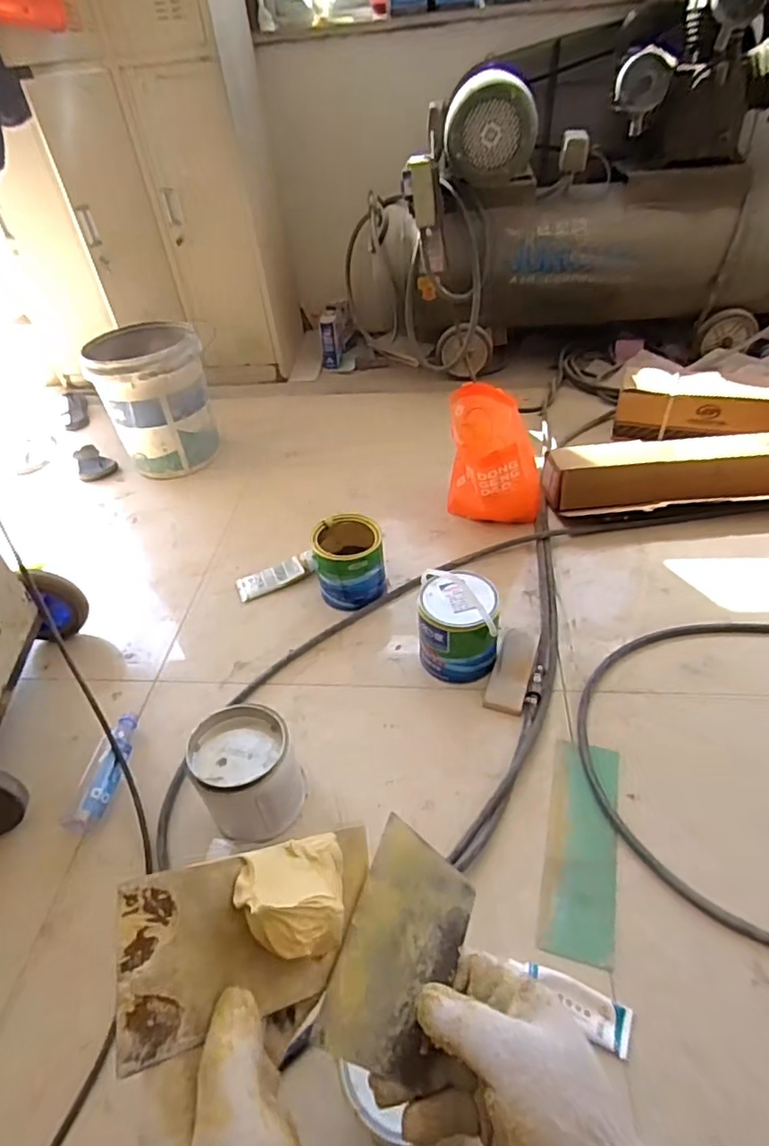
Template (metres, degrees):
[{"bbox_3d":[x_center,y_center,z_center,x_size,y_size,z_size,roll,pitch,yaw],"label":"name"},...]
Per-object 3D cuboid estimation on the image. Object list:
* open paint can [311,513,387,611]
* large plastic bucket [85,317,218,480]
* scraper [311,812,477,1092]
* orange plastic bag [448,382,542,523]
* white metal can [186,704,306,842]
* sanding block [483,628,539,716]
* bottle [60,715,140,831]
[{"bbox_3d":[-0.075,-0.022,1.295,0.145,0.164,0.159,-3,45,3],"label":"open paint can"},{"bbox_3d":[-0.675,-0.537,1.763,0.295,0.334,0.370,-18,46,-12],"label":"large plastic bucket"},{"bbox_3d":[0.018,0.238,0.376,0.080,0.007,0.128,24,57,1],"label":"scraper"},{"bbox_3d":[0.266,-0.268,1.431,0.222,0.276,0.265,3,45,9],"label":"orange plastic bag"},{"bbox_3d":[-0.211,0.323,0.929,0.151,0.166,0.162,-25,45,-20],"label":"white metal can"},{"bbox_3d":[0.242,0.183,1.115,0.068,0.023,0.168,12,62,17],"label":"sanding block"},{"bbox_3d":[-0.475,0.342,1.027,0.068,0.053,0.223,4,45,10],"label":"bottle"}]

